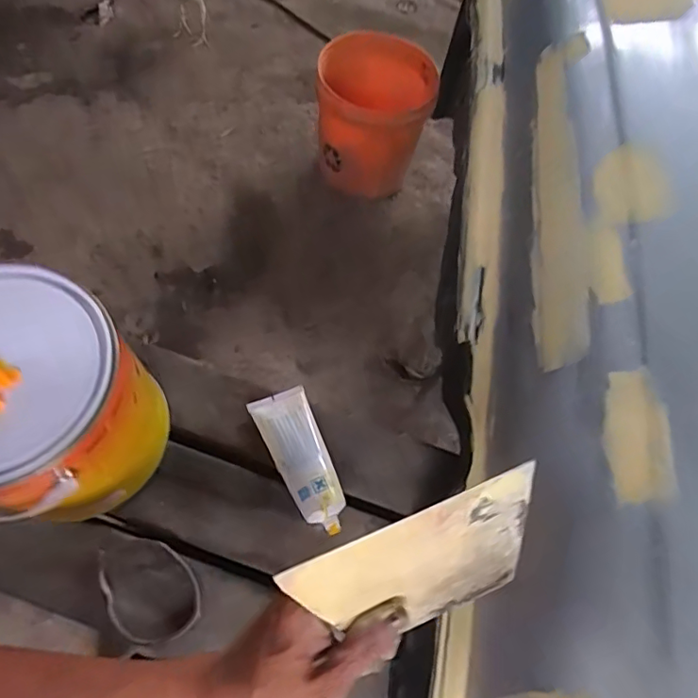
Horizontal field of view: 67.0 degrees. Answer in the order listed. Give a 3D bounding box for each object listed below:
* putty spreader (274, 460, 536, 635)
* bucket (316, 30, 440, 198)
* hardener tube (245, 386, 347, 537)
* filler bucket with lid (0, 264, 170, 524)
[{"bbox_3d":[0.041,0.122,0.291,0.134,0.091,0.004,-22,32,-5],"label":"putty spreader"},{"bbox_3d":[0.073,-0.639,1.443,0.288,0.351,0.288,1,62,-1],"label":"bucket"},{"bbox_3d":[-0.043,0.099,0.484,0.053,0.027,0.144,-23,65,-13],"label":"hardener tube"},{"bbox_3d":[-0.227,0.049,0.402,0.137,0.165,0.149,1,62,-1],"label":"filler bucket with lid"}]

